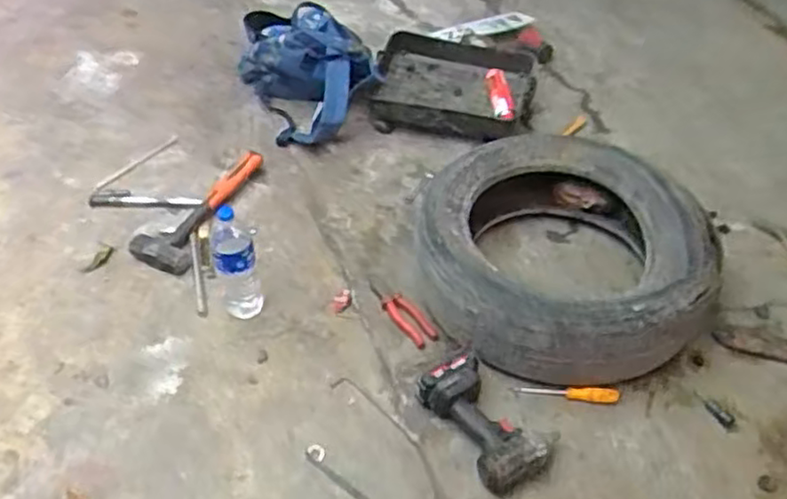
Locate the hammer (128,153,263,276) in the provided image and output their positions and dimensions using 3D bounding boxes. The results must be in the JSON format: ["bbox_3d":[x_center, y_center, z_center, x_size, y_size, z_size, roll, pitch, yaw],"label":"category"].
[{"bbox_3d":[-0.451,-0.097,1.616,0.154,0.047,0.385,14,46,12],"label":"hammer"}]

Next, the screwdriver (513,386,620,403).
[{"bbox_3d":[0.317,0.258,1.286,0.181,0.021,0.025,5,44,4],"label":"screwdriver"}]

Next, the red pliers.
[{"bbox_3d":[0.013,0.121,1.425,0.051,0.015,0.198,-26,51,-25],"label":"red pliers"}]

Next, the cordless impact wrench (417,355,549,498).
[{"bbox_3d":[0.156,0.286,1.204,0.137,0.077,0.253,-23,45,-19],"label":"cordless impact wrench"}]

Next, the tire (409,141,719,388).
[{"bbox_3d":[0.340,-0.002,1.448,0.574,0.184,0.574,1,44,-1],"label":"tire"}]

